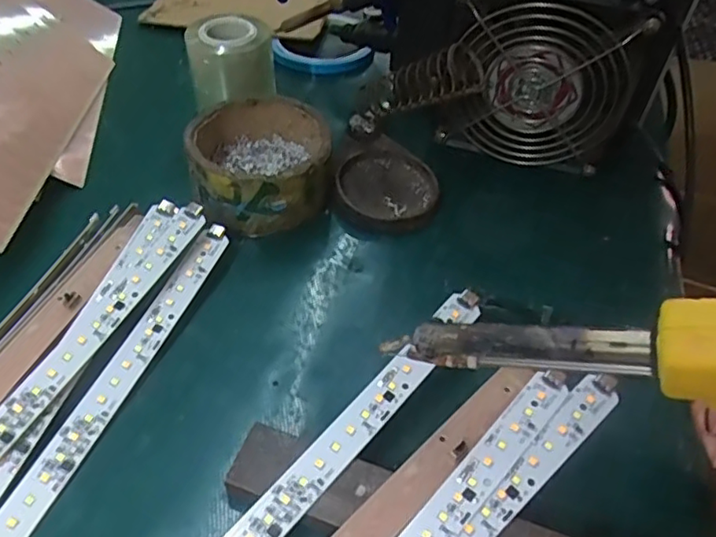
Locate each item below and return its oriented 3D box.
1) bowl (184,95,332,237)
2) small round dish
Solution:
[{"bbox_3d":[-0.063,-0.068,0.377,0.081,0.045,0.086,2,48,-2],"label":"bowl"},{"bbox_3d":[0.020,-0.054,0.388,0.063,0.017,0.070,14,49,8],"label":"small round dish"}]

